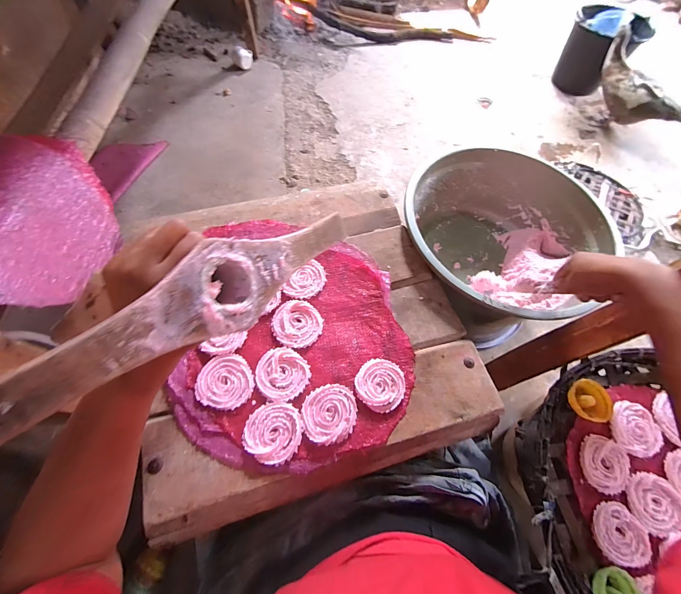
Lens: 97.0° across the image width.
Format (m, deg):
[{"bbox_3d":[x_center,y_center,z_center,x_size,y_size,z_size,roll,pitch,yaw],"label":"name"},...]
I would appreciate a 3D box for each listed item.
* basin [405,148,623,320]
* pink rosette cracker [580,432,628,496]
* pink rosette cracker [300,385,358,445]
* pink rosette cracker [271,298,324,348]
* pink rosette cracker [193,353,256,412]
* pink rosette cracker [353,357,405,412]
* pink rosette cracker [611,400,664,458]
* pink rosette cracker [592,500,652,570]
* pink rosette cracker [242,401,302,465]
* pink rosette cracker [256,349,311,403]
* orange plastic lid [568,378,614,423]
[{"bbox_3d":[0.321,-0.118,0.663,0.373,0.182,0.386,1,63,-2],"label":"basin"},{"bbox_3d":[0.386,0.242,0.437,0.070,0.009,0.073,1,63,-2],"label":"pink rosette cracker"},{"bbox_3d":[-0.015,0.161,0.422,0.076,0.009,0.076,1,63,-2],"label":"pink rosette cracker"},{"bbox_3d":[-0.069,0.042,0.481,0.079,0.011,0.074,1,63,-2],"label":"pink rosette cracker"},{"bbox_3d":[-0.165,0.121,0.434,0.078,0.006,0.076,1,63,-2],"label":"pink rosette cracker"},{"bbox_3d":[0.060,0.129,0.449,0.073,0.014,0.074,33,66,13],"label":"pink rosette cracker"},{"bbox_3d":[0.451,0.202,0.464,0.070,0.013,0.077,-5,63,-5],"label":"pink rosette cracker"},{"bbox_3d":[0.375,0.316,0.402,0.062,0.008,0.070,1,63,-2],"label":"pink rosette cracker"},{"bbox_3d":[-0.091,0.183,0.409,0.075,0.008,0.075,1,63,-2],"label":"pink rosette cracker"},{"bbox_3d":[-0.084,0.113,0.444,0.076,0.007,0.075,1,63,-2],"label":"pink rosette cracker"},{"bbox_3d":[0.384,0.160,0.466,0.062,0.024,0.062,-5,63,-5],"label":"orange plastic lid"}]

